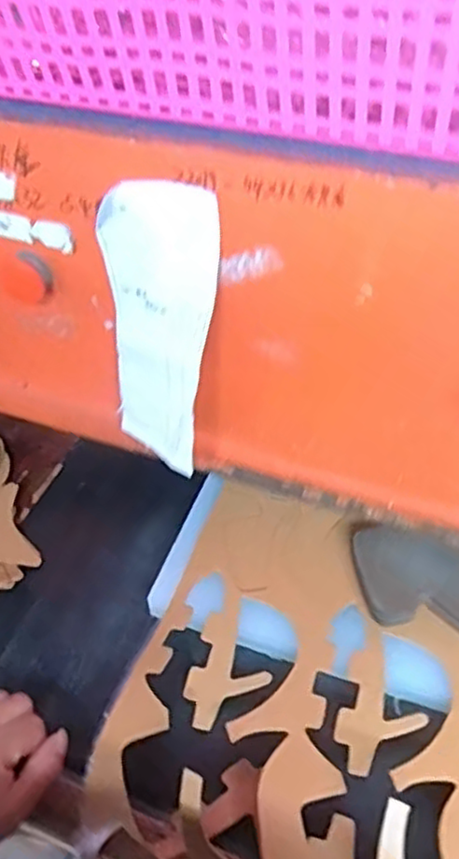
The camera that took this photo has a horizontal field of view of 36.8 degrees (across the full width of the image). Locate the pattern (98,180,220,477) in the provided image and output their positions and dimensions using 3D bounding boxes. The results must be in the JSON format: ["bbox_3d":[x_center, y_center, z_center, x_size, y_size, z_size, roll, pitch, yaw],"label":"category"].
[{"bbox_3d":[-0.054,-0.069,0.487,0.087,0.207,0.024,26,39,29],"label":"pattern"}]

